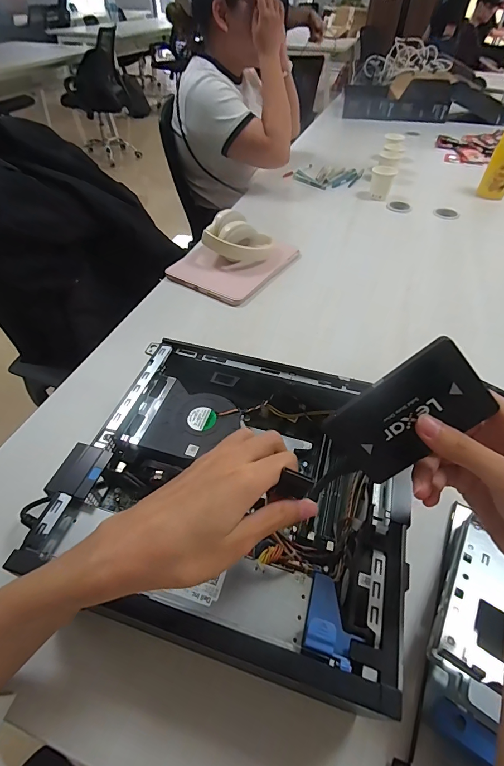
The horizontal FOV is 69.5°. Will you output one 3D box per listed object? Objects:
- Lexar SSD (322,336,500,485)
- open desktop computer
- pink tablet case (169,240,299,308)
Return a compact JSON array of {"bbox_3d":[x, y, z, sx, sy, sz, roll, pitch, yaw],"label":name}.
[{"bbox_3d":[0.106,0.023,0.249,0.098,0.069,0.004,-39,16,17],"label":"Lexar SSD"},{"bbox_3d":[-0.019,0.114,0.393,0.328,0.108,0.300,14,49,11],"label":"open desktop computer"},{"bbox_3d":[-0.042,-0.259,0.779,0.186,0.019,0.237,28,53,22],"label":"pink tablet case"}]

